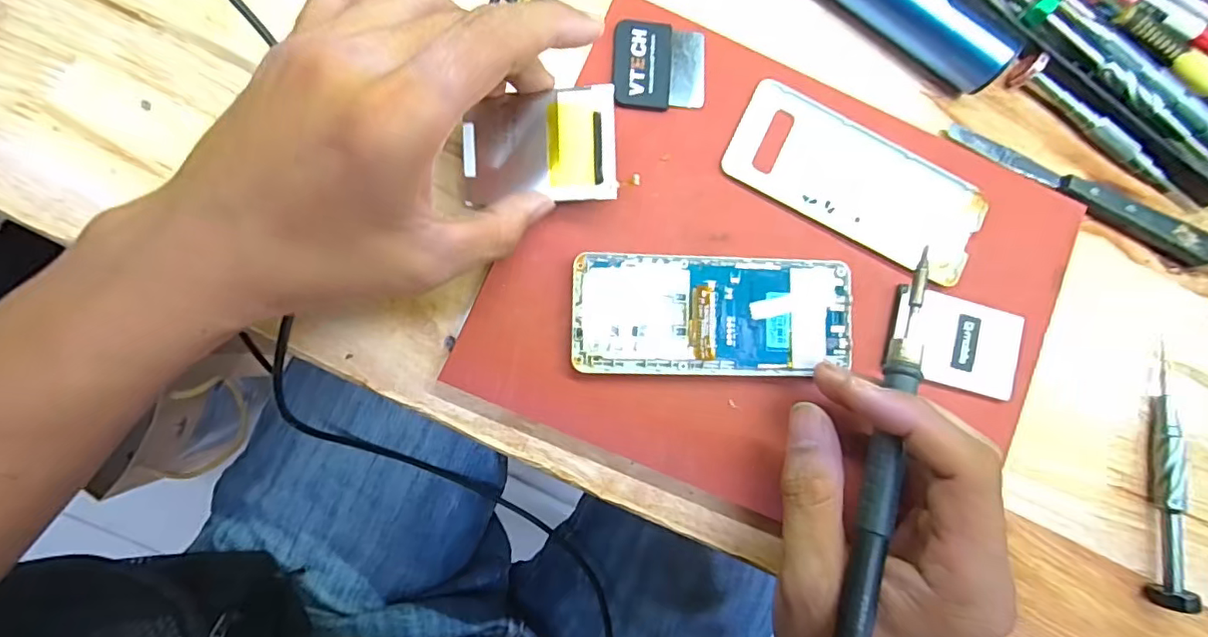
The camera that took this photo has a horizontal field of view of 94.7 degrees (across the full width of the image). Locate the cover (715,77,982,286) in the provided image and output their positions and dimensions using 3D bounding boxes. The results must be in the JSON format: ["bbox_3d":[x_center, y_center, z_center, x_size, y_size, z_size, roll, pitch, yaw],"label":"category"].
[{"bbox_3d":[0.116,-0.063,0.255,0.120,0.007,0.051,25,85,-4],"label":"cover"}]

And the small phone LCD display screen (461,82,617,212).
[{"bbox_3d":[-0.027,-0.071,0.231,0.064,0.007,0.045,-3,92,9],"label":"small phone LCD display screen"}]

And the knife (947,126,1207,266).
[{"bbox_3d":[0.234,-0.064,0.272,0.142,0.016,0.019,28,85,-3],"label":"knife"}]

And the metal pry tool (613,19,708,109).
[{"bbox_3d":[0.025,-0.113,0.248,0.041,0.004,0.039,3,87,-5],"label":"metal pry tool"}]

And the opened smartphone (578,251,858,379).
[{"bbox_3d":[0.048,-0.002,0.239,0.120,0.004,0.051,0,87,-5],"label":"opened smartphone"}]

